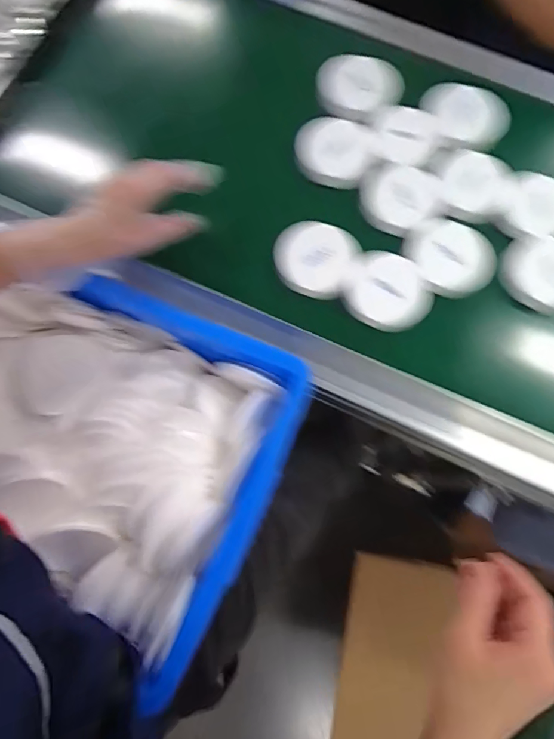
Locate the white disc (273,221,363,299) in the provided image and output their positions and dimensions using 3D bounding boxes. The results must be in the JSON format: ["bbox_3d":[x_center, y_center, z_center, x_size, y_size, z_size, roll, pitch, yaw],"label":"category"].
[{"bbox_3d":[0.042,-0.118,0.450,0.085,0.019,0.075,18,76,4],"label":"white disc"}]

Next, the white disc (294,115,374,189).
[{"bbox_3d":[0.066,-0.252,0.490,0.086,0.018,0.079,0,75,0],"label":"white disc"}]

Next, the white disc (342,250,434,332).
[{"bbox_3d":[0.120,-0.080,0.446,0.084,0.021,0.078,0,75,0],"label":"white disc"}]

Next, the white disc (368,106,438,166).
[{"bbox_3d":[0.145,-0.271,0.490,0.076,0.013,0.071,0,75,0],"label":"white disc"}]

